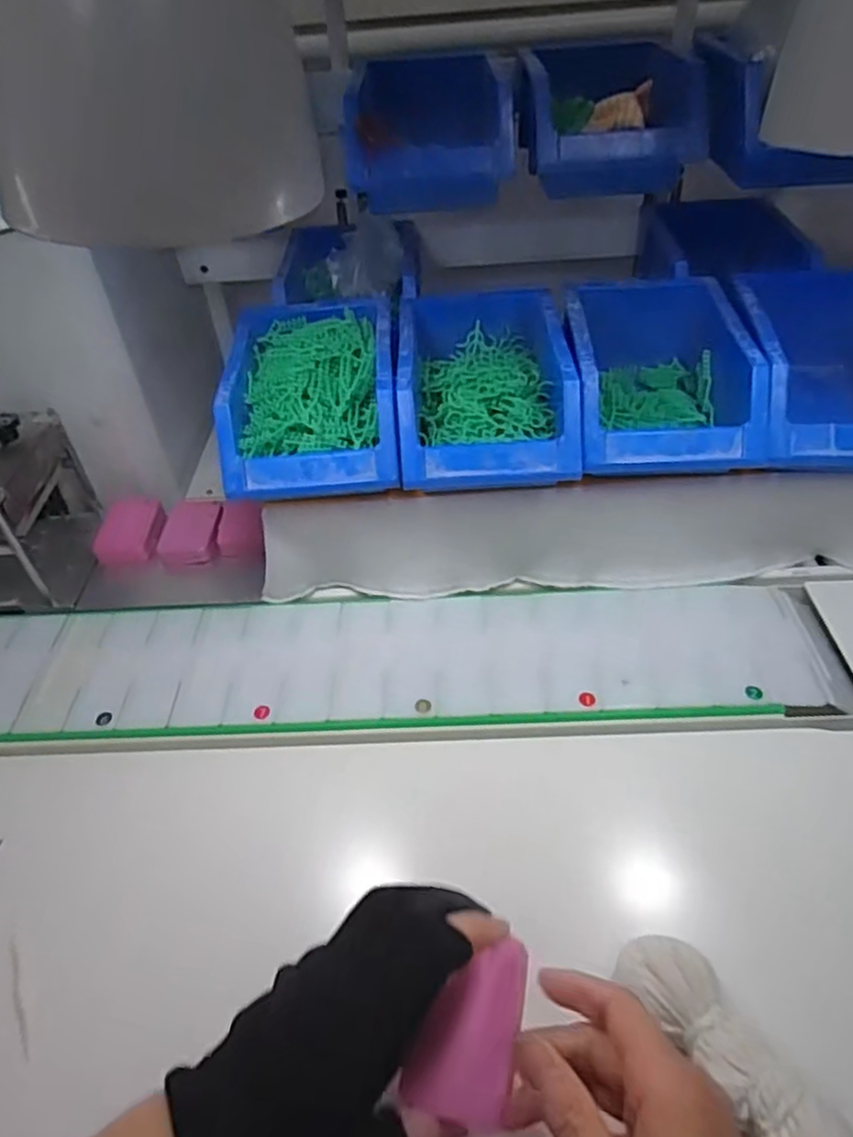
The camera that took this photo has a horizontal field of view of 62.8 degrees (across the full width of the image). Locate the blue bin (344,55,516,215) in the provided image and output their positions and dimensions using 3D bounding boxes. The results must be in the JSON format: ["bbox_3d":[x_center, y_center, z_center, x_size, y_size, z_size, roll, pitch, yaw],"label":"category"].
[{"bbox_3d":[-0.002,-0.351,0.559,0.117,0.070,0.156,-5,44,-1],"label":"blue bin"}]

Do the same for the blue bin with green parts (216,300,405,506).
[{"bbox_3d":[-0.083,-0.133,0.530,0.121,0.066,0.172,-4,44,1],"label":"blue bin with green parts"}]

